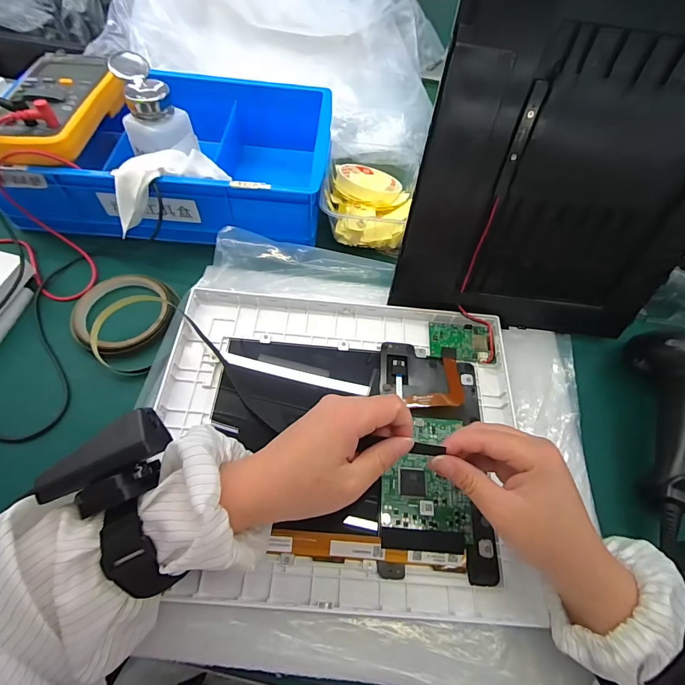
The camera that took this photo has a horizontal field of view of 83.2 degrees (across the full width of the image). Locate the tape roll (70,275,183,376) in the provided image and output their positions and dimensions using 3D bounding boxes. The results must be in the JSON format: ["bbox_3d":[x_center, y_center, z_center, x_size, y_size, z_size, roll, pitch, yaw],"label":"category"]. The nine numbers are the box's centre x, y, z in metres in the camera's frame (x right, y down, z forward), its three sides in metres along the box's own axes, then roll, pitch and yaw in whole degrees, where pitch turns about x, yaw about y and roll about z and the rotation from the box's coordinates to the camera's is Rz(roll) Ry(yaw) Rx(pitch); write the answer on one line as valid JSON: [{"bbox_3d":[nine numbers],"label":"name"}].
[{"bbox_3d":[-0.213,-0.029,0.378,0.107,0.026,0.097,27,62,11],"label":"tape roll"}]

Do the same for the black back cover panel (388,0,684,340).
[{"bbox_3d":[0.182,-0.127,0.296,0.244,0.285,0.019,5,44,-4],"label":"black back cover panel"}]

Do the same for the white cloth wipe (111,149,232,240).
[{"bbox_3d":[-0.178,-0.158,0.379,0.115,0.048,0.036,-27,65,-2],"label":"white cloth wipe"}]

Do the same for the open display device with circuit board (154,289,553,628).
[{"bbox_3d":[-0.003,0.074,0.328,0.302,0.020,0.254,5,60,-1],"label":"open display device with circuit board"}]

